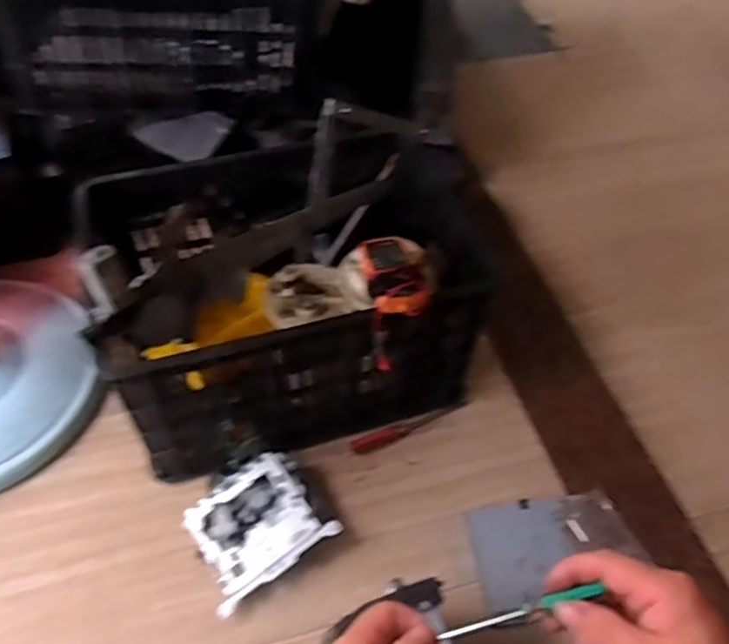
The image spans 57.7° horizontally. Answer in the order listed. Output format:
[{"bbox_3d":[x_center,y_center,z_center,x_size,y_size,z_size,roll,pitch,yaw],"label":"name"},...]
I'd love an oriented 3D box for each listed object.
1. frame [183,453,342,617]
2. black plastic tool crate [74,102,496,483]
[{"bbox_3d":[-0.136,0.258,0.843,0.156,0.036,0.136,-34,62,-9],"label":"frame"},{"bbox_3d":[-0.098,-0.053,0.938,0.510,0.316,0.374,-13,54,-14],"label":"black plastic tool crate"}]

